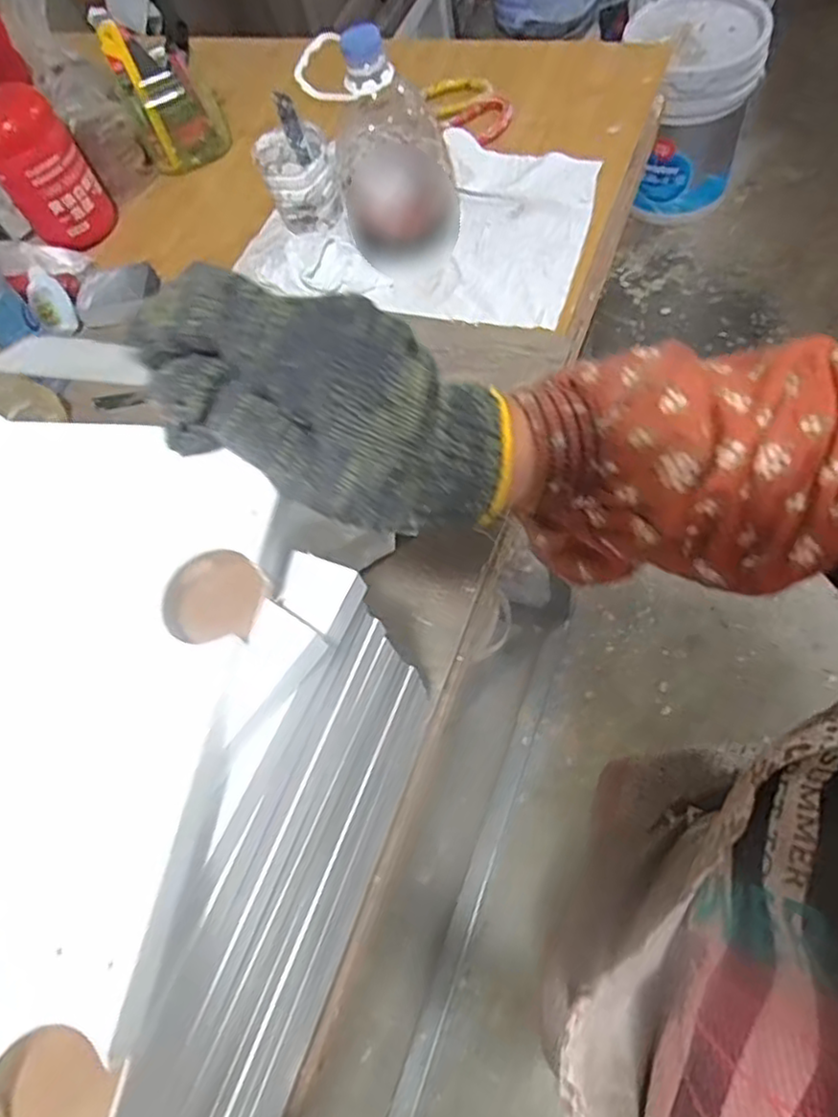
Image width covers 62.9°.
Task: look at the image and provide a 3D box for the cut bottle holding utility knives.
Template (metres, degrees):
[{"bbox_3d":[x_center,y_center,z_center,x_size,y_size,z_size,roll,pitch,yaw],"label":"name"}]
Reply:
[{"bbox_3d":[-0.270,-0.505,0.738,0.094,0.112,0.114,-24,62,-9],"label":"cut bottle holding utility knives"}]

